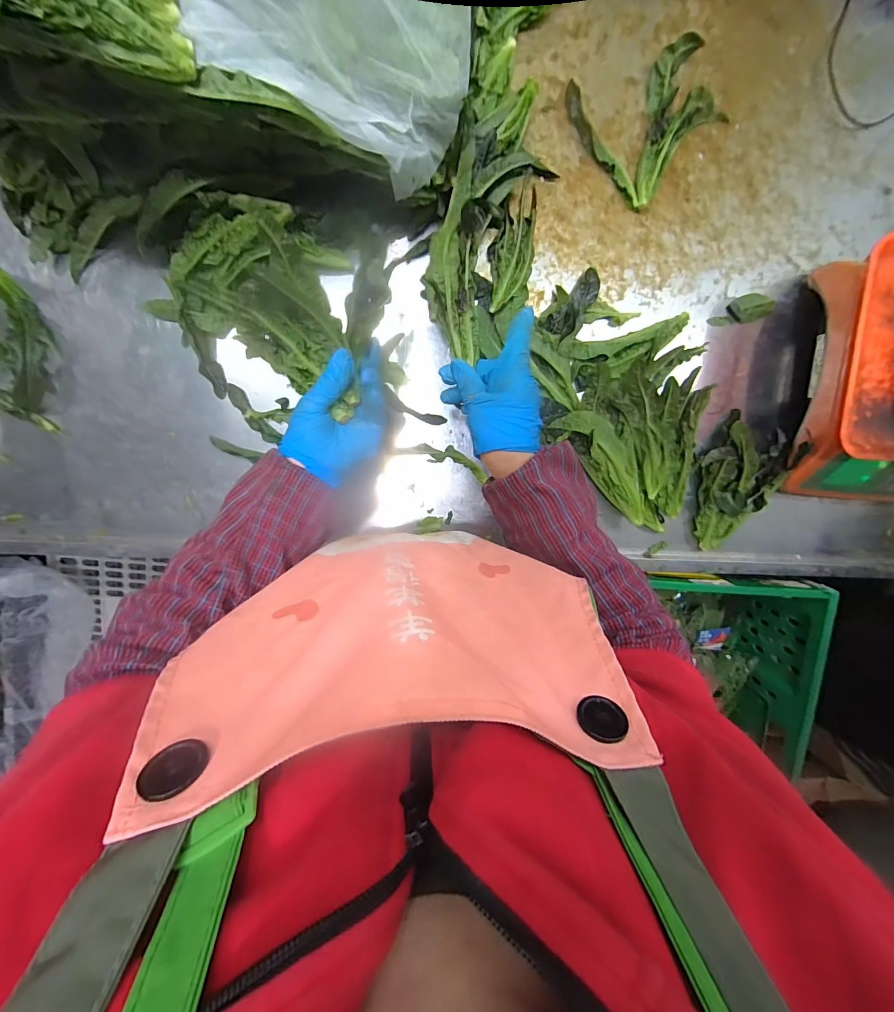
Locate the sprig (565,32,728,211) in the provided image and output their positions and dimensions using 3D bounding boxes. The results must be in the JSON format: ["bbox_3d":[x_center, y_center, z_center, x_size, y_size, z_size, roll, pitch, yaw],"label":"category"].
[{"bbox_3d":[0.243,-0.484,0.462,0.163,0.034,0.163,-45,97,4],"label":"sprig"}]

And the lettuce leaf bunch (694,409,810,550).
[{"bbox_3d":[0.393,-0.030,0.509,0.101,0.060,0.176,1,97,-2],"label":"lettuce leaf bunch"}]

